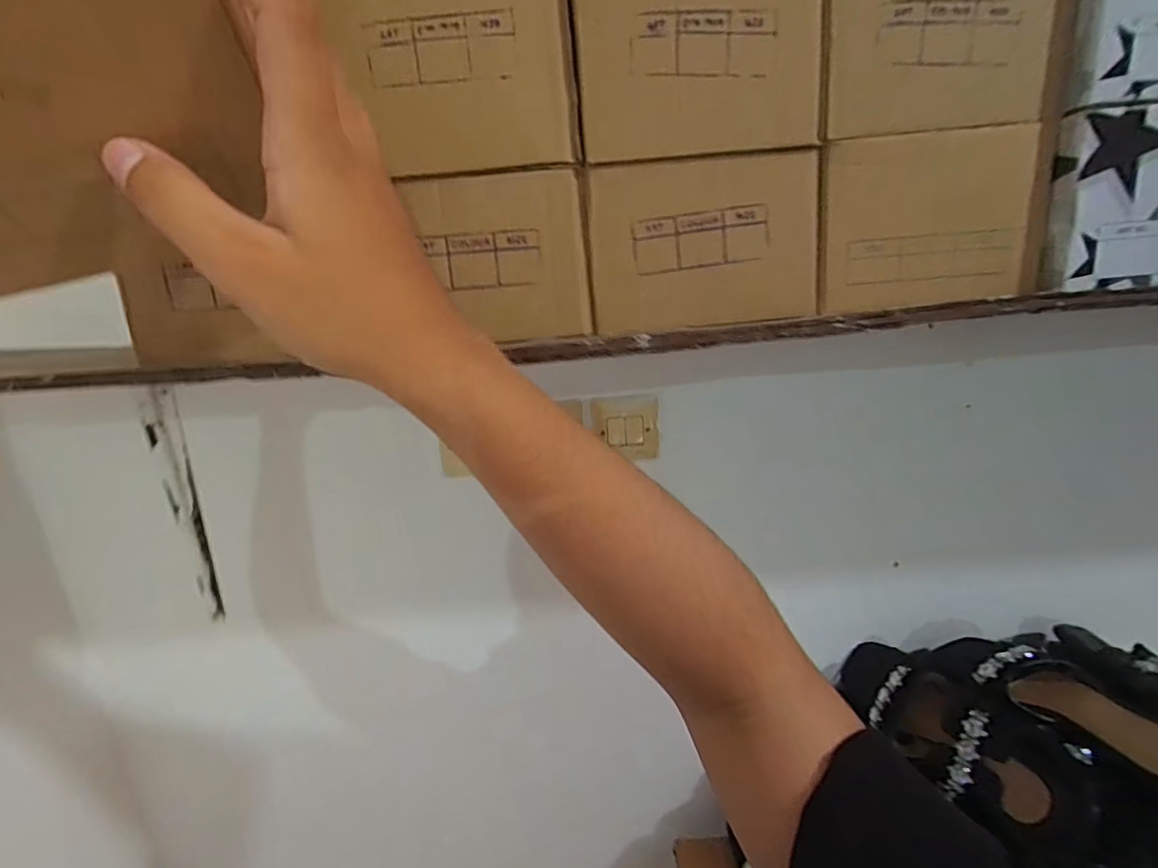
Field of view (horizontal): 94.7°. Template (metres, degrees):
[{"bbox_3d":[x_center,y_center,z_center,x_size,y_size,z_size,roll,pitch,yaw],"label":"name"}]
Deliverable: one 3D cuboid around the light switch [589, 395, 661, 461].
[{"bbox_3d":[0.054,-0.007,0.613,0.075,0.070,0.016,-5,16,-5],"label":"light switch"}]

